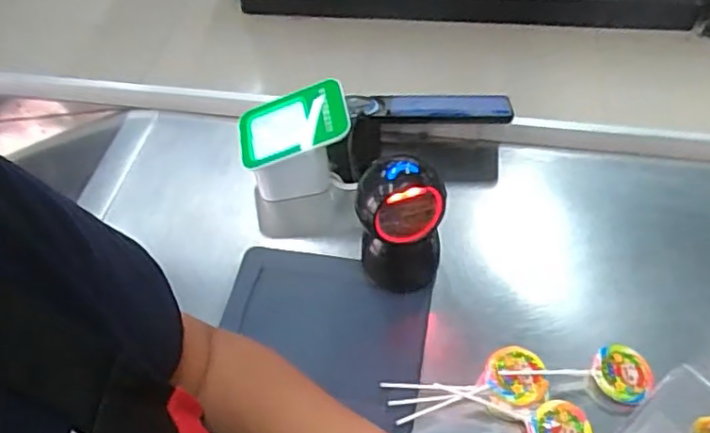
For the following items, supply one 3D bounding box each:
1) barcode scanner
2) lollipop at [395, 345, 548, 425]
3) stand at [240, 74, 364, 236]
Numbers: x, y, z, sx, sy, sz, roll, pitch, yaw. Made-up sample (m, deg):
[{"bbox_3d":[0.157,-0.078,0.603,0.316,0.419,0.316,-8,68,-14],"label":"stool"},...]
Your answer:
[{"bbox_3d":[0.050,0.016,0.675,0.092,0.149,0.079,0,54,5],"label":"barcode scanner"},{"bbox_3d":[0.116,0.167,0.626,0.148,0.018,0.060,-7,53,0],"label":"lollipop"},{"bbox_3d":[-0.069,-0.063,0.789,0.138,0.133,0.157,-4,53,2],"label":"stand"}]

